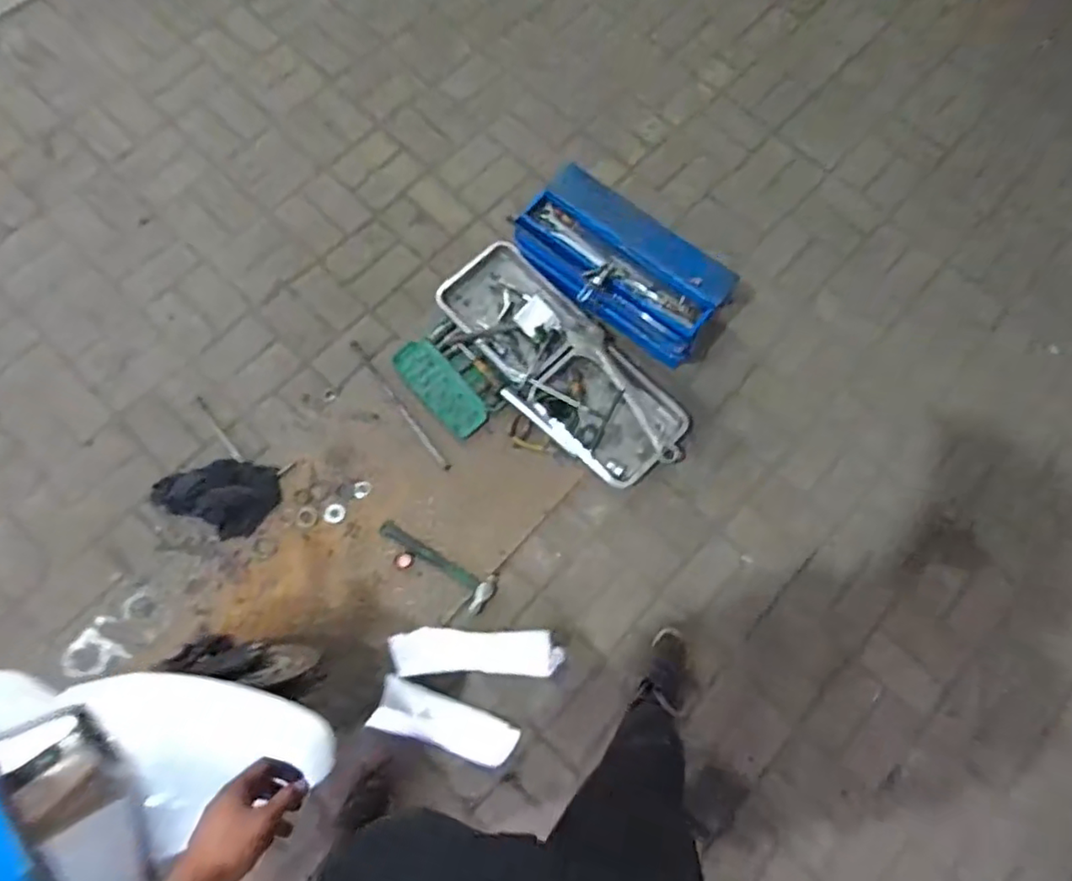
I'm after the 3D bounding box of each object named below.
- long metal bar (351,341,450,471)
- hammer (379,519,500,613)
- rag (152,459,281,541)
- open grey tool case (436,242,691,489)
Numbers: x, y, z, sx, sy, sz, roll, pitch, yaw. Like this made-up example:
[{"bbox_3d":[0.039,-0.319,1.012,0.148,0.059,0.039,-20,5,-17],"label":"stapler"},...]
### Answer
[{"bbox_3d":[-0.369,-0.098,1.599,0.020,0.011,0.442,-37,80,-8],"label":"long metal bar"},{"bbox_3d":[-0.244,0.292,1.476,0.326,0.047,0.099,37,78,8],"label":"hammer"},{"bbox_3d":[-0.814,0.128,1.536,0.267,0.055,0.205,28,78,6],"label":"rag"},{"bbox_3d":[0.055,-0.201,1.582,0.306,0.086,0.765,-43,78,-15],"label":"open grey tool case"}]

